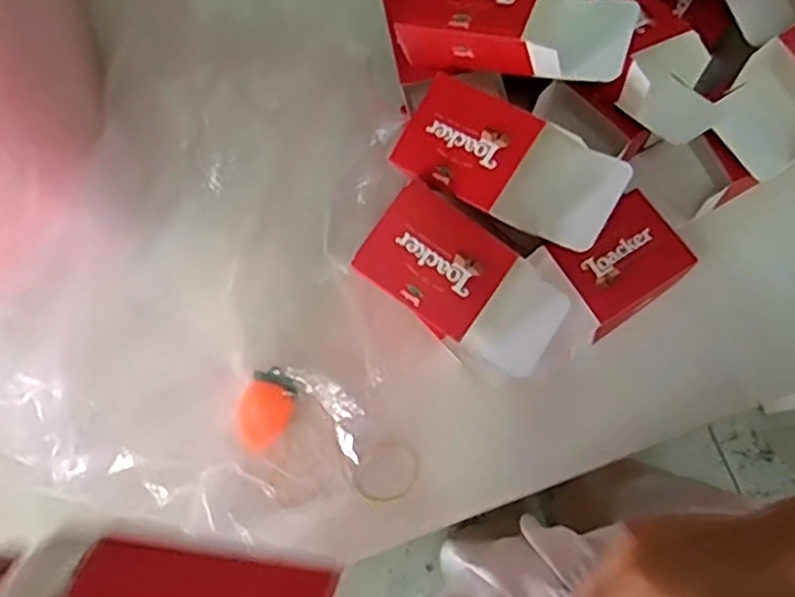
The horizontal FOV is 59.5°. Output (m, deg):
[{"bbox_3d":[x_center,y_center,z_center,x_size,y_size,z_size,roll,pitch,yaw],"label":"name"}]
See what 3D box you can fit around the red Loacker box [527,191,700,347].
[{"bbox_3d":[0.185,-0.029,0.597,0.107,0.053,0.089,-34,78,-9],"label":"red Loacker box"}]

